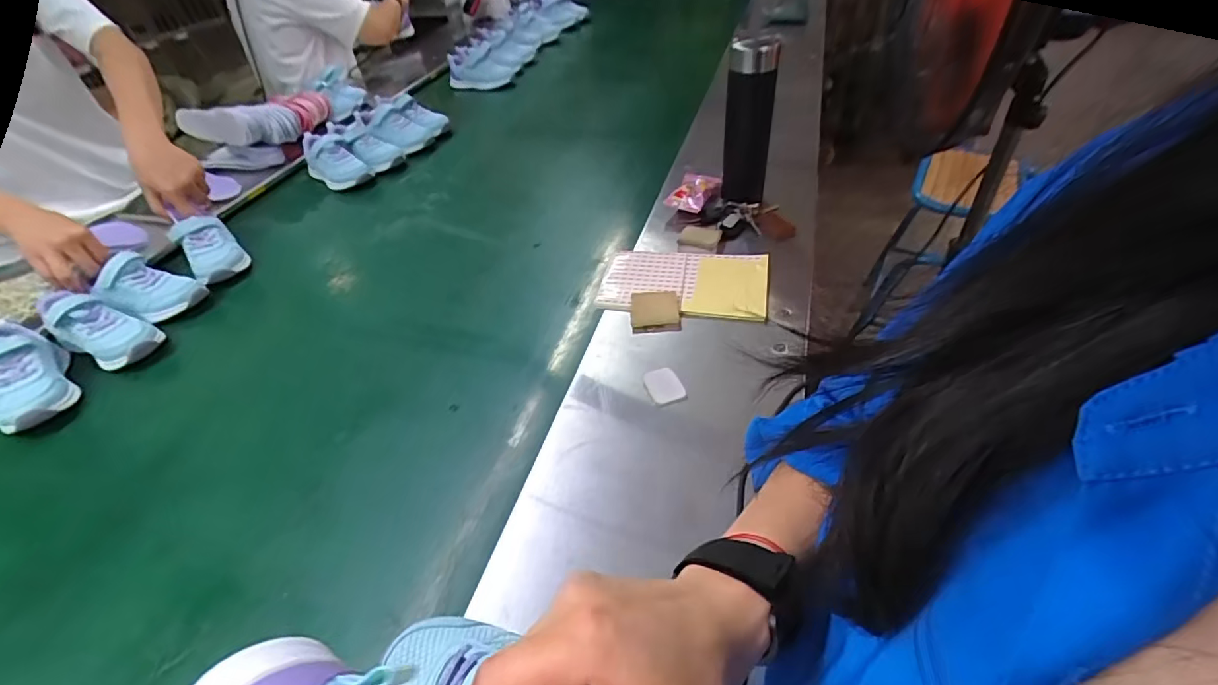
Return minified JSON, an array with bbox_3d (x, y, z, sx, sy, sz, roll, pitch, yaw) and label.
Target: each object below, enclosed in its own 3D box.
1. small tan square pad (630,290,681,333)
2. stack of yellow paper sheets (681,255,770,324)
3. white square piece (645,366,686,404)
[{"bbox_3d":[0.057,-0.040,0.642,0.058,0.017,0.059,-1,44,2],"label":"small tan square pad"},{"bbox_3d":[0.150,-0.073,0.662,0.098,0.013,0.117,4,44,15],"label":"stack of yellow paper sheets"},{"bbox_3d":[0.059,0.045,0.560,0.035,0.004,0.048,-18,43,-9],"label":"white square piece"}]

